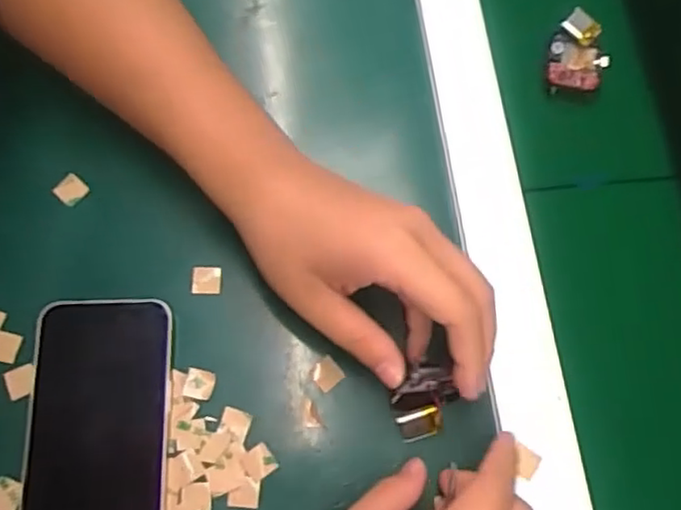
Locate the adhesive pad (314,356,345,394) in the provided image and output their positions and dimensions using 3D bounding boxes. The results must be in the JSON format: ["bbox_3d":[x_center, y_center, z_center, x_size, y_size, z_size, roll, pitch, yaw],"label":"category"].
[{"bbox_3d":[-0.007,0.064,0.349,0.015,0.004,0.015,-36,77,-13],"label":"adhesive pad"}]

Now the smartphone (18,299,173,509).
[{"bbox_3d":[-0.127,0.097,0.335,0.074,0.014,0.145,0,72,-3],"label":"smartphone"}]

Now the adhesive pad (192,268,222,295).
[{"bbox_3d":[-0.076,0.014,0.366,0.016,0.004,0.015,3,72,-2],"label":"adhesive pad"}]

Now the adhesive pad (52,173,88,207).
[{"bbox_3d":[-0.159,-0.038,0.382,0.015,0.006,0.016,42,75,11],"label":"adhesive pad"}]

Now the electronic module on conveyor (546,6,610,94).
[{"bbox_3d":[0.151,-0.128,0.410,0.035,0.014,0.052,8,72,0],"label":"electronic module on conveyor"}]

